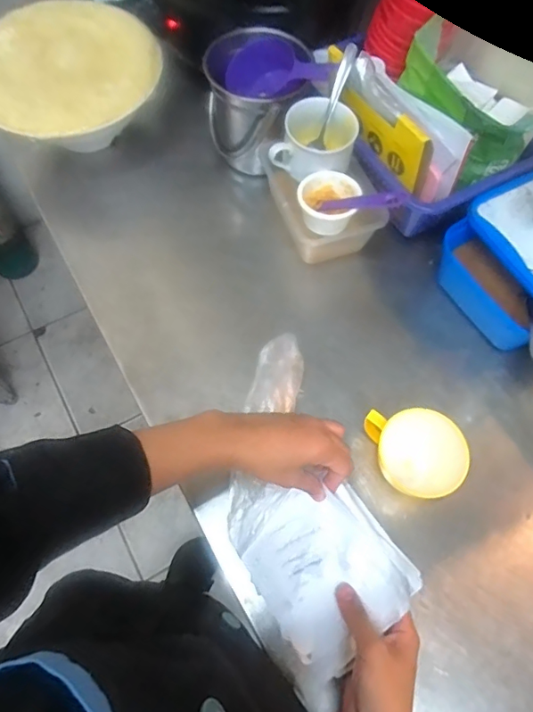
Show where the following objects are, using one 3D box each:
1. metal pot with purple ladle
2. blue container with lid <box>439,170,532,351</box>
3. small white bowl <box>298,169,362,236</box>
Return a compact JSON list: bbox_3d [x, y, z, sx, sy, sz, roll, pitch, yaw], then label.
[{"bbox_3d":[-0.005,-0.331,0.672,0.124,0.144,0.136,0,66,0],"label":"metal pot with purple ladle"},{"bbox_3d":[0.327,-0.104,0.597,0.199,0.074,0.204,-35,71,-15],"label":"blue container with lid"},{"bbox_3d":[0.072,-0.179,0.583,0.068,0.033,0.068,0,65,-1],"label":"small white bowl"}]

